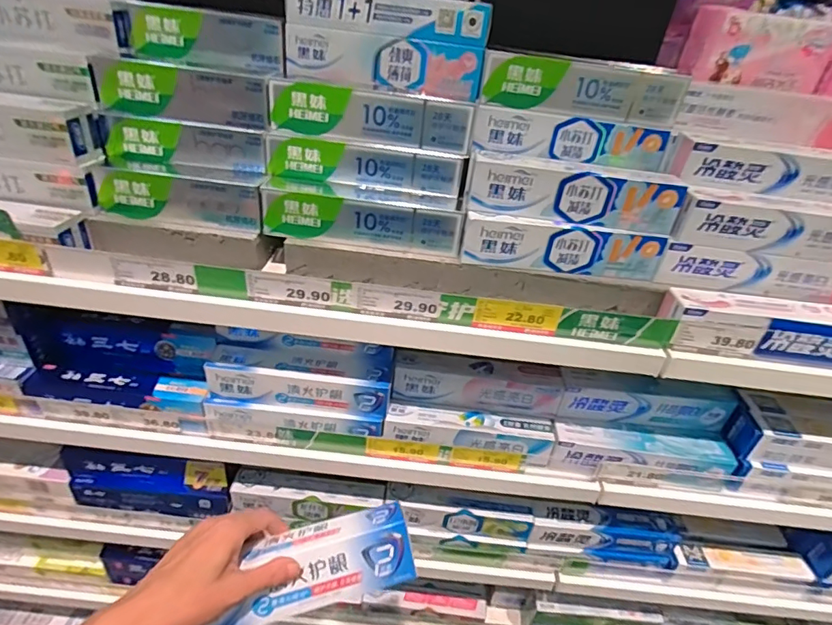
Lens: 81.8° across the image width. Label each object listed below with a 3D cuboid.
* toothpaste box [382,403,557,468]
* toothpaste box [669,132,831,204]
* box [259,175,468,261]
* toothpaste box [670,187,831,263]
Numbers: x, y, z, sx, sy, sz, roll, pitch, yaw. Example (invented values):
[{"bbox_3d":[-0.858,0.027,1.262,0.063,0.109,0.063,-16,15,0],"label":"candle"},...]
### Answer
[{"bbox_3d":[0.072,0.161,0.647,0.223,0.042,0.041,7,32,0],"label":"toothpaste box"},{"bbox_3d":[0.404,-0.160,0.535,0.229,0.052,0.041,7,32,-2],"label":"toothpaste box"},{"bbox_3d":[-0.061,-0.110,0.558,0.222,0.056,0.051,6,32,-2],"label":"box"},{"bbox_3d":[0.402,-0.094,0.529,0.229,0.053,0.039,8,32,0],"label":"toothpaste box"}]

